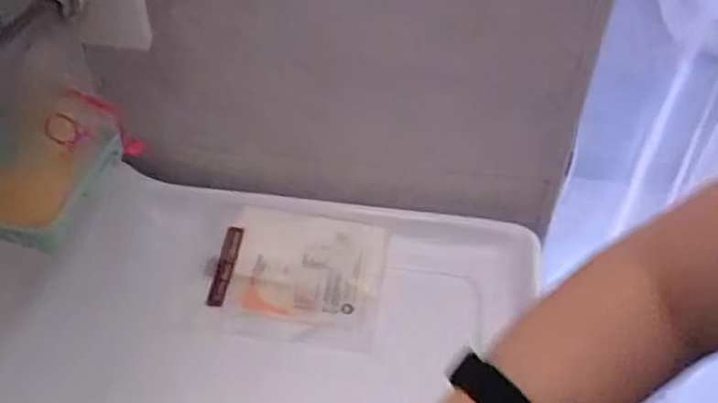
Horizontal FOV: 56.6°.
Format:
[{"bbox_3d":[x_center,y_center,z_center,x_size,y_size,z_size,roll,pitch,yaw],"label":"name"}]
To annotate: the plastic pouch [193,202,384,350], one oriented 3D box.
[{"bbox_3d":[-0.070,0.073,0.678,0.184,0.010,0.144,7,57,6],"label":"plastic pouch"}]

